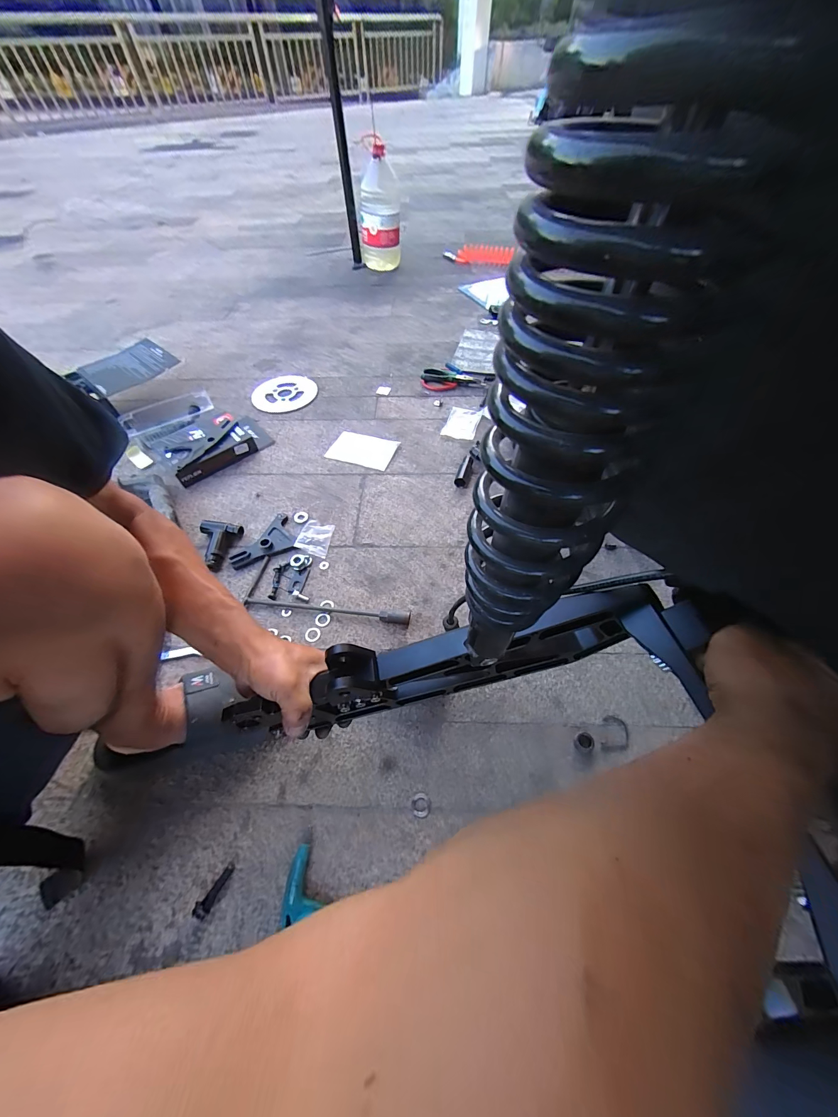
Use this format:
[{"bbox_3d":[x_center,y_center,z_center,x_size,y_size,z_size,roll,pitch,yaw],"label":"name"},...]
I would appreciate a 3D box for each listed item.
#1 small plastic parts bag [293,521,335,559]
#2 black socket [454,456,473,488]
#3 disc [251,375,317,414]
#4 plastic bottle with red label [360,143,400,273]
[{"bbox_3d":[-0.193,-0.039,0.667,0.054,0.020,0.070,8,57,6],"label":"small plastic parts bag"},{"bbox_3d":[0.098,-0.187,0.755,0.022,0.025,0.084,19,59,13],"label":"black socket"},{"bbox_3d":[-0.348,-0.436,0.938,0.148,0.015,0.153,0,56,1],"label":"disc"},{"bbox_3d":[-0.143,-1.231,1.300,0.150,0.302,0.139,-5,56,-2],"label":"plastic bottle with red label"}]

